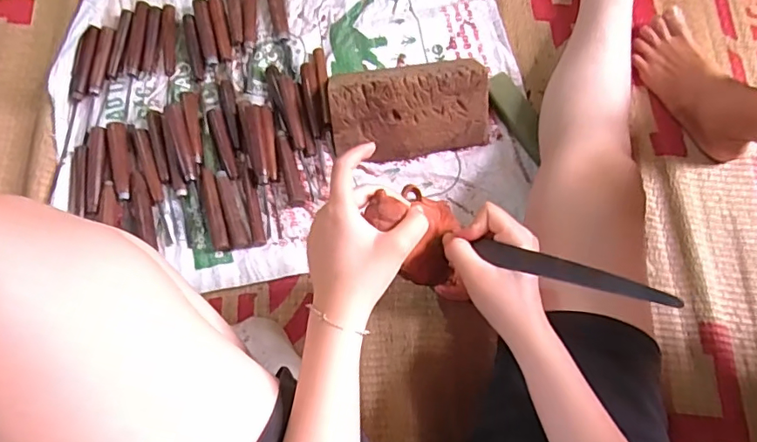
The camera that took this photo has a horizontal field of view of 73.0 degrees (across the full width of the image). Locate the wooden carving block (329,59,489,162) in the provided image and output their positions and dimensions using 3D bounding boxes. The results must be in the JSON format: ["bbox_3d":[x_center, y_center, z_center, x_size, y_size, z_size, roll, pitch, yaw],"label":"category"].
[{"bbox_3d":[0.038,-0.161,0.682,0.203,0.068,0.133,-10,74,-1],"label":"wooden carving block"}]

